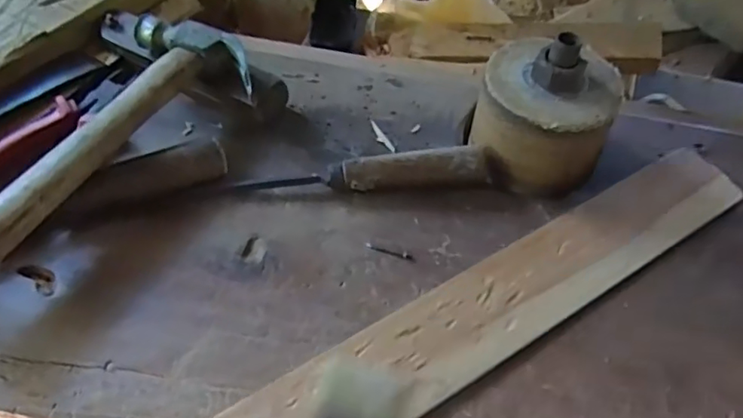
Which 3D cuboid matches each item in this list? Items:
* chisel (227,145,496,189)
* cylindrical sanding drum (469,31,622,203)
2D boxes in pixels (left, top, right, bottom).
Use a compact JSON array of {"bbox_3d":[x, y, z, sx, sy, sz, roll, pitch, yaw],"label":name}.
[{"bbox_3d":[0.000,-0.028,0.427,0.196,0.032,0.024,-1,53,-6],"label":"chisel"},{"bbox_3d":[0.131,-0.078,0.427,0.094,0.097,0.094,3,53,-4],"label":"cylindrical sanding drum"}]

